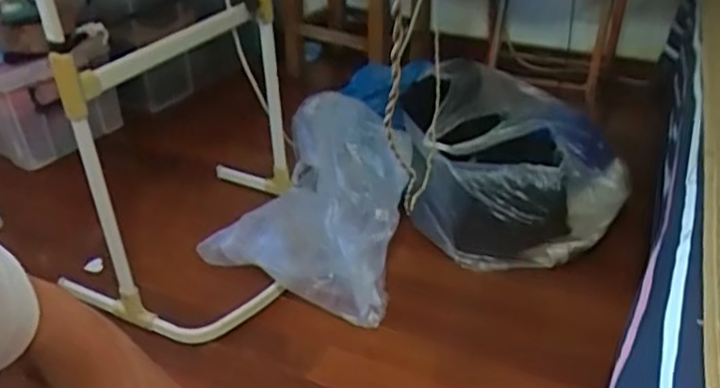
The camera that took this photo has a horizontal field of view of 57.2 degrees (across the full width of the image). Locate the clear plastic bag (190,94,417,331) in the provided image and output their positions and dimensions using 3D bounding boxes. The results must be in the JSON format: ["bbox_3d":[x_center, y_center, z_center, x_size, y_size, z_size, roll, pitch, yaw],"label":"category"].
[{"bbox_3d":[-0.078,0.010,1.152,0.347,0.287,0.293,23,40,32],"label":"clear plastic bag"}]

